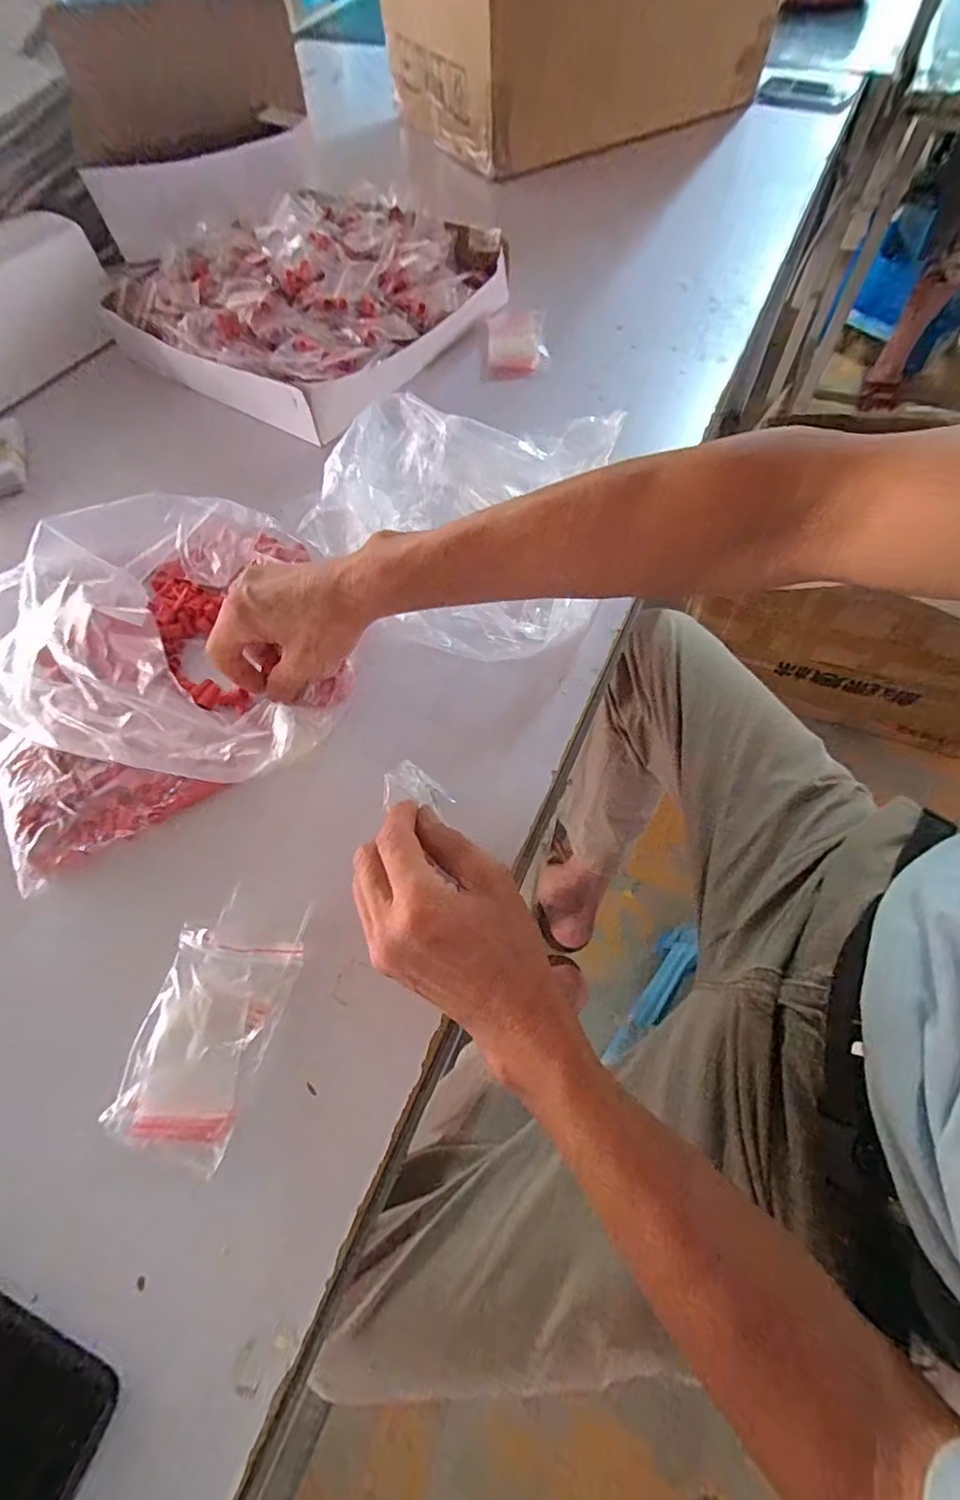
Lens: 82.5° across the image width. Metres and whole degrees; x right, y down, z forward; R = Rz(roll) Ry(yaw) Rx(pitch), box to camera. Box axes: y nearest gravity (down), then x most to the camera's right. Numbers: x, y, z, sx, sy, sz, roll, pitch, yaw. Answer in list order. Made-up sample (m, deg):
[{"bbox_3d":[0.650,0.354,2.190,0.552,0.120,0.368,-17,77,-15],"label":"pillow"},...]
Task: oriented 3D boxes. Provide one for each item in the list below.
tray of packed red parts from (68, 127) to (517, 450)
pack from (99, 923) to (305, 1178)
[{"bbox_3d":[-0.185,-0.532,0.631,0.368,0.094,0.362,32,69,18],"label":"tray of packed red parts"},{"bbox_3d":[-0.157,0.159,0.305,0.072,0.018,0.111,14,64,10],"label":"pack"}]

